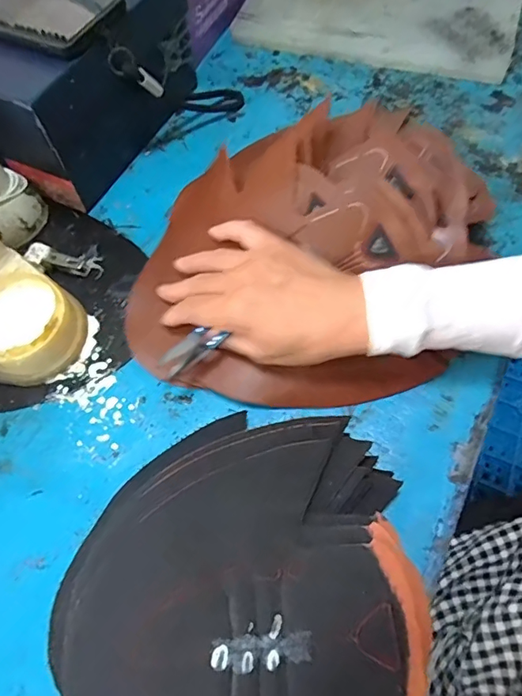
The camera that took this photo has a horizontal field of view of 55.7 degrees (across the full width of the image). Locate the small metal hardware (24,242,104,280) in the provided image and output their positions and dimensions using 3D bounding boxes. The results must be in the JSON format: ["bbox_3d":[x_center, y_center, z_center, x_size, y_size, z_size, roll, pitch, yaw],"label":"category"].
[{"bbox_3d":[-0.170,-0.076,0.429,0.065,0.012,0.024,8,63,6],"label":"small metal hardware"}]

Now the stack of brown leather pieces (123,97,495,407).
[{"bbox_3d":[0.036,-0.084,0.381,0.248,0.080,0.254,17,65,11],"label":"stack of brown leather pieces"}]

